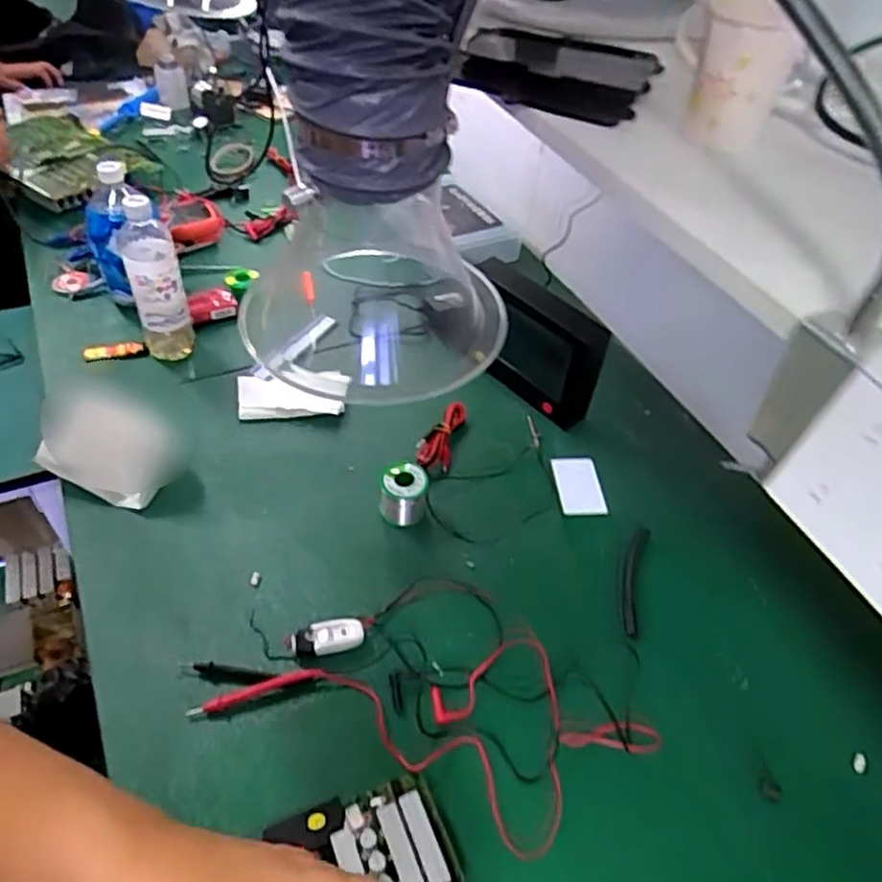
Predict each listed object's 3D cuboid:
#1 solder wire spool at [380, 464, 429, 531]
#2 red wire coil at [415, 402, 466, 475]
[{"bbox_3d":[-0.045,0.062,0.804,0.053,0.057,0.059,8,48,2],"label":"solder wire spool"},{"bbox_3d":[-0.001,-0.006,0.884,0.043,0.017,0.108,14,48,8],"label":"red wire coil"}]

